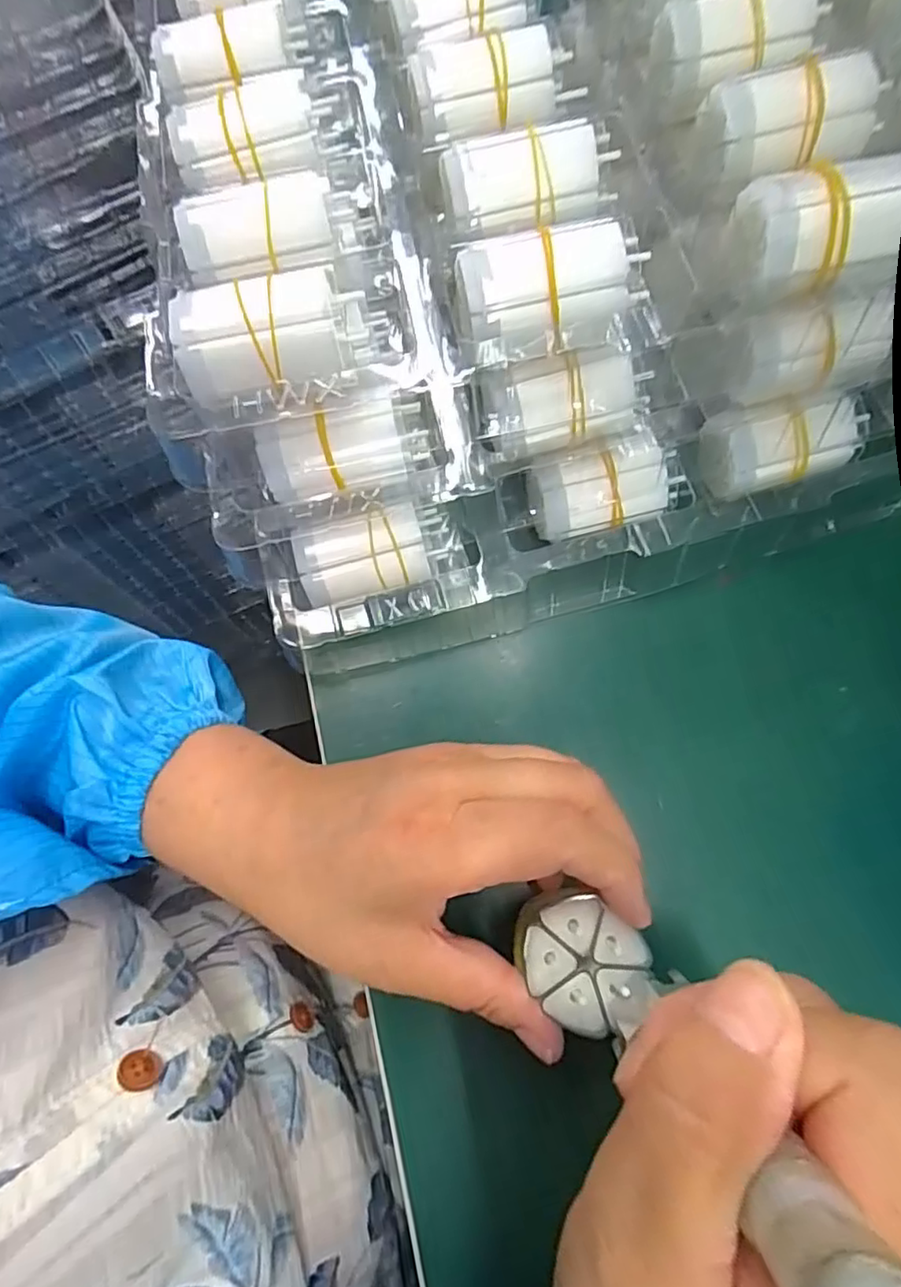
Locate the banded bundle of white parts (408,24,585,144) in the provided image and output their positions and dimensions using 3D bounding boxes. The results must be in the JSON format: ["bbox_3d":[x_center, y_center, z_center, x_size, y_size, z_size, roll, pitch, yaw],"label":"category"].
[{"bbox_3d":[0.017,-0.224,0.249,0.065,0.023,0.025,-16,71,-3],"label":"banded bundle of white parts"}]

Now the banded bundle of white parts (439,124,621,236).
[{"bbox_3d":[0.029,-0.172,0.228,0.064,0.023,0.023,-14,71,-3],"label":"banded bundle of white parts"}]

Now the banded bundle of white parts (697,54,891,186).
[{"bbox_3d":[0.130,-0.197,0.234,0.061,0.026,0.029,-1,71,2],"label":"banded bundle of white parts"}]

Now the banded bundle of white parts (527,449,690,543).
[{"bbox_3d":[0.065,-0.065,0.272,0.065,0.035,0.028,-14,71,-3],"label":"banded bundle of white parts"}]

